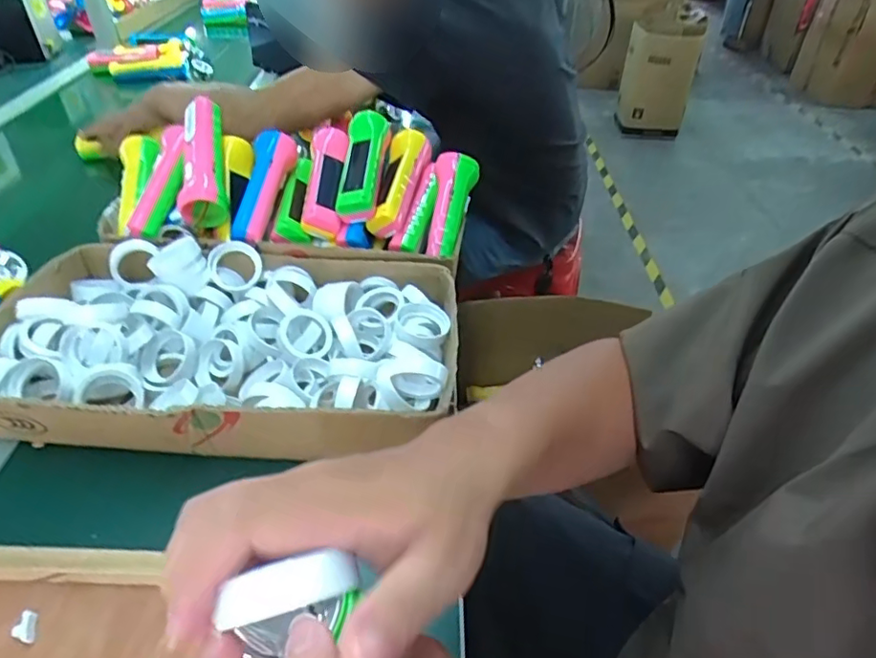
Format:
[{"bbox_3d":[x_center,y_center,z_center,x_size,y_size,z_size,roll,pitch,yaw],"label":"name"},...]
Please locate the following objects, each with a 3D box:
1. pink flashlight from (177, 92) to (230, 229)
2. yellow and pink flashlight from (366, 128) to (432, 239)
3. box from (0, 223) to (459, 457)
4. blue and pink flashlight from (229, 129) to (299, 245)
[{"bbox_3d":[-0.264,-0.193,0.647,0.053,0.048,0.153,-3,74,-11],"label":"pink flashlight"},{"bbox_3d":[-0.046,-0.178,0.682,0.052,0.045,0.149,11,62,6],"label":"yellow and pink flashlight"},{"bbox_3d":[-0.194,0.009,0.550,0.408,0.078,0.240,5,40,-1],"label":"box"},{"bbox_3d":[-0.205,-0.165,0.660,0.042,0.037,0.161,6,58,0],"label":"blue and pink flashlight"}]

